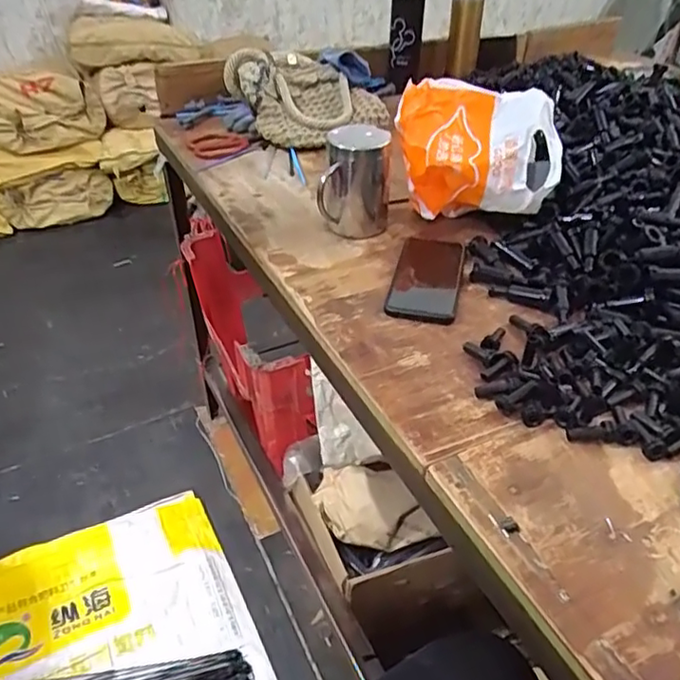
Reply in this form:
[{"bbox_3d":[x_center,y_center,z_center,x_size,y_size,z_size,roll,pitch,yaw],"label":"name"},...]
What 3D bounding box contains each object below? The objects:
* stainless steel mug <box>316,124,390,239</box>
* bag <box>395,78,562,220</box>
[{"bbox_3d":[0.018,-0.196,0.747,0.081,0.125,0.088,2,39,3],"label":"stainless steel mug"},{"bbox_3d":[0.170,-0.235,0.753,0.194,0.127,0.105,4,39,4],"label":"bag"}]

